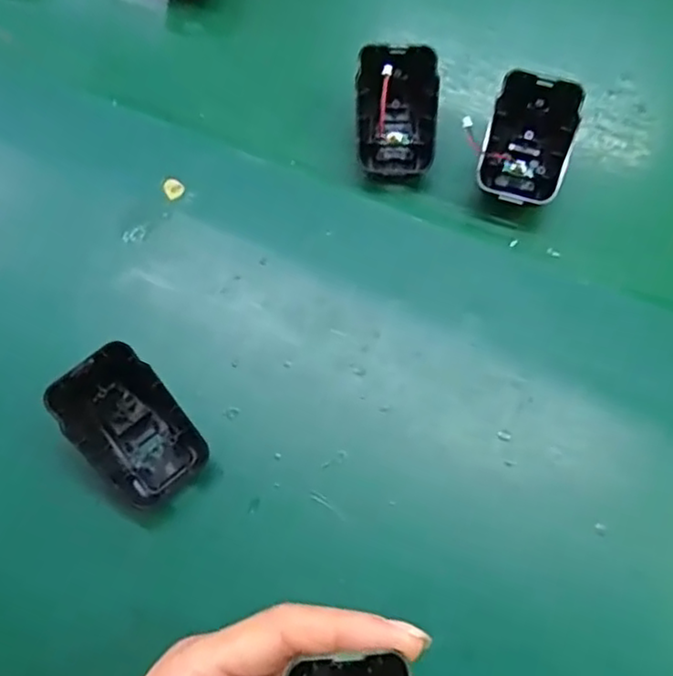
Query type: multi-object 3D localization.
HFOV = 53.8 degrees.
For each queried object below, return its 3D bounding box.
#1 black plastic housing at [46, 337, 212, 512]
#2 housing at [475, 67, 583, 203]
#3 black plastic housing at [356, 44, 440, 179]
[{"bbox_3d":[-0.093,0.040,0.297,0.045,0.040,0.058,-37,71,-14],"label":"black plastic housing"},{"bbox_3d":[0.104,-0.107,0.358,0.044,0.029,0.065,17,103,5],"label":"housing"},{"bbox_3d":[0.033,-0.125,0.366,0.042,0.021,0.069,1,102,-1],"label":"black plastic housing"}]

